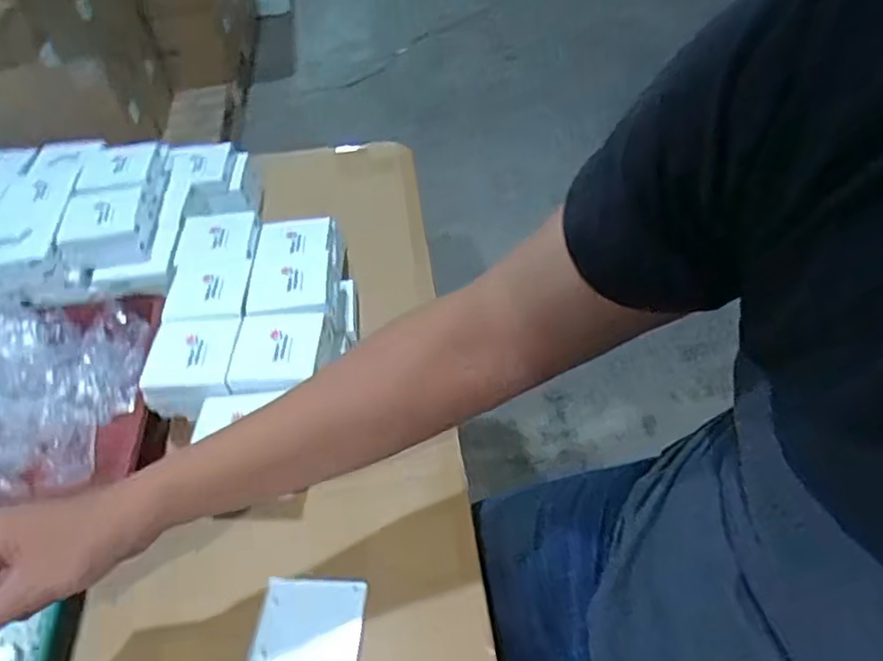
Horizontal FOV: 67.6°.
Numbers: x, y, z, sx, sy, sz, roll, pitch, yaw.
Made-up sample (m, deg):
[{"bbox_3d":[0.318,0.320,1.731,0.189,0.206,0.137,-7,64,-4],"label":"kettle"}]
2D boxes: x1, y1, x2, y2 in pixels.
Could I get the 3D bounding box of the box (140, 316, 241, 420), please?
[{"bbox_3d":[-0.247,0.041,0.679,0.089,0.068,0.089,-3,47,4],"label":"box"}]

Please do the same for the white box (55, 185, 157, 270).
[{"bbox_3d":[-0.387,-0.125,0.773,0.085,0.047,0.111,-6,47,1],"label":"white box"}]

